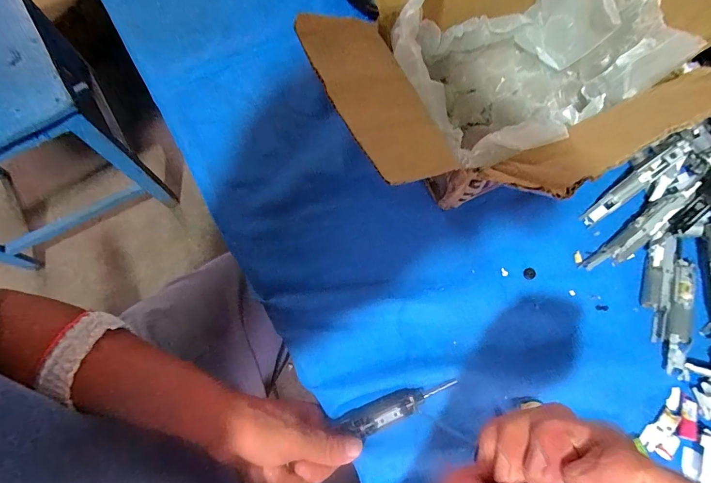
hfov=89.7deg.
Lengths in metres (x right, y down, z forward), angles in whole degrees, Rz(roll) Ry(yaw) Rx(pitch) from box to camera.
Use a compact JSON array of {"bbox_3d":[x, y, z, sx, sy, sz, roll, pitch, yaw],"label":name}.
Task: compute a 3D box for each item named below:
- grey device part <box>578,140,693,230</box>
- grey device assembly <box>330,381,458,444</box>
[{"bbox_3d":[0.263,-0.053,0.340,0.105,0.012,0.016,-43,77,17],"label":"grey device part"},{"bbox_3d":[0.035,0.145,0.308,0.106,0.019,0.025,-21,76,-4],"label":"grey device assembly"}]

